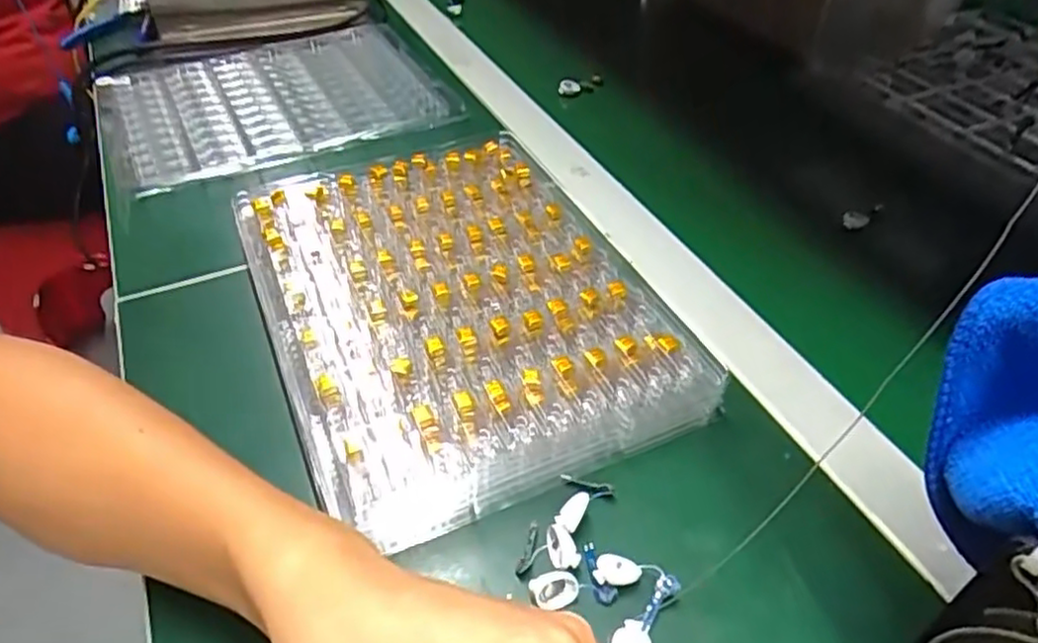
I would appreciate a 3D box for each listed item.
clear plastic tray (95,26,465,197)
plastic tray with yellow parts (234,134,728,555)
[{"bbox_3d":[-0.199,-0.186,0.575,0.251,0.026,0.179,-20,48,-20],"label":"clear plastic tray"},{"bbox_3d":[-0.038,-0.015,0.389,0.193,0.023,0.252,-18,47,-18],"label":"plastic tray with yellow parts"}]

